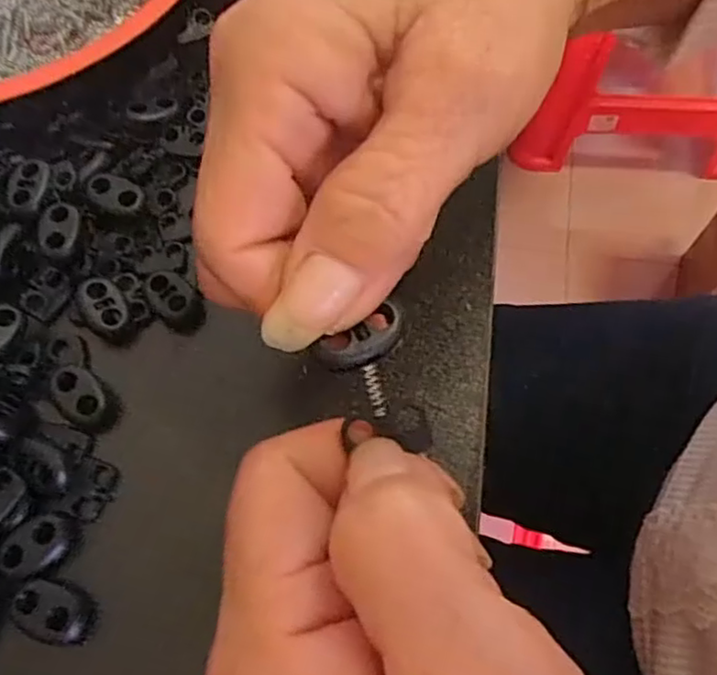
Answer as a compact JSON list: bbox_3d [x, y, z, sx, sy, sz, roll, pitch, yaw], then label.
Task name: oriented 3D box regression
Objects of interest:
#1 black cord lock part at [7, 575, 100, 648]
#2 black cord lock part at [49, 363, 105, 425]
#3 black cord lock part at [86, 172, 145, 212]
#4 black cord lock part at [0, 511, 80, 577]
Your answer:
[{"bbox_3d":[-0.083,0.075,0.180,0.023,0.004,0.015,16,68,10],"label":"black cord lock part"},{"bbox_3d":[-0.087,0.018,0.204,0.019,0.006,0.013,41,74,18],"label":"black cord lock part"},{"bbox_3d":[-0.084,-0.050,0.226,0.019,0.004,0.012,33,70,-2],"label":"black cord lock part"},{"bbox_3d":[-0.091,0.059,0.187,0.014,0.006,0.020,38,74,18],"label":"black cord lock part"}]

